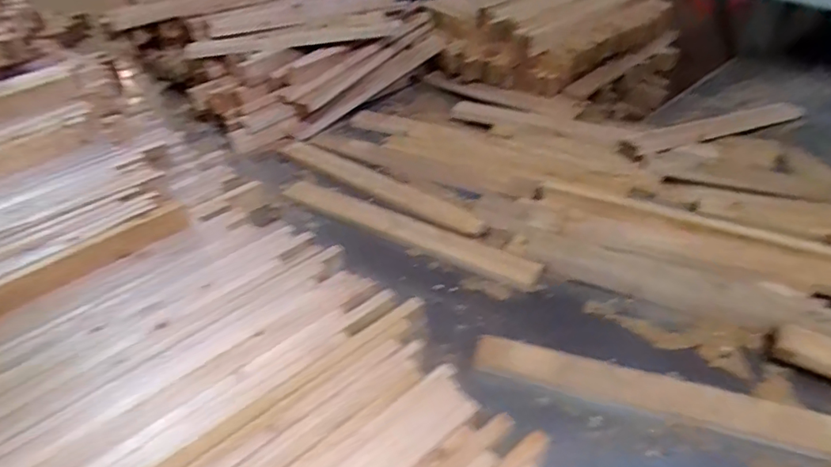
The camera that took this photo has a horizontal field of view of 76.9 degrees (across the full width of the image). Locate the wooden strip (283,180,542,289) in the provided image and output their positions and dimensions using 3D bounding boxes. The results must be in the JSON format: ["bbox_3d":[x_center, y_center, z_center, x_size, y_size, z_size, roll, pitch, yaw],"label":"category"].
[{"bbox_3d":[-0.023,-0.010,0.915,0.498,0.018,0.061,21,47,23],"label":"wooden strip"}]

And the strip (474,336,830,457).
[{"bbox_3d":[0.323,0.203,0.646,0.496,0.020,0.055,10,44,13],"label":"strip"}]

